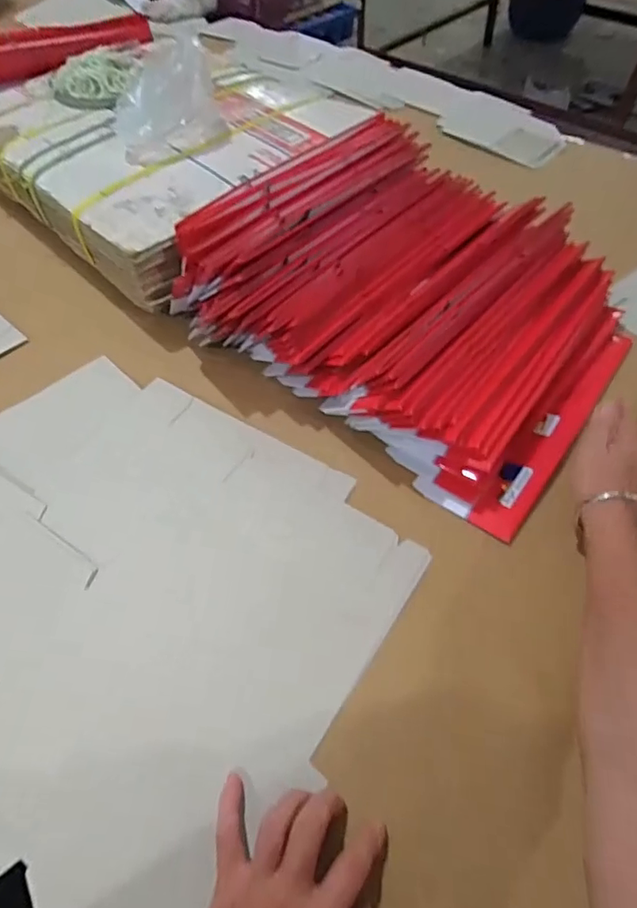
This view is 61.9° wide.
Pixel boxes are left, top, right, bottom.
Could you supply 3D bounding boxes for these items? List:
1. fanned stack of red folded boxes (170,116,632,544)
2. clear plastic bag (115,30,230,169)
[{"bbox_3d":[0.109,-0.184,0.608,0.418,0.135,0.350,32,61,20],"label":"fanned stack of red folded boxes"},{"bbox_3d":[-0.191,-0.447,0.680,0.143,0.107,0.069,-11,55,-7],"label":"clear plastic bag"}]

